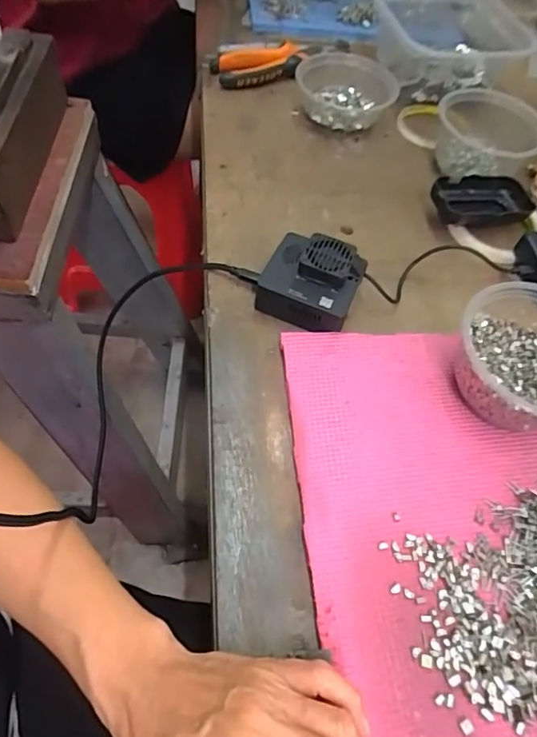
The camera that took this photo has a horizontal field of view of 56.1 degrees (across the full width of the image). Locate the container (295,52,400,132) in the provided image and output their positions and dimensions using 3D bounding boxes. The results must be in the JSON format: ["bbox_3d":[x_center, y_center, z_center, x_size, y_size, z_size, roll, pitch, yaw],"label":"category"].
[{"bbox_3d":[0.088,-0.320,0.586,0.116,0.042,0.099,15,57,3],"label":"container"}]

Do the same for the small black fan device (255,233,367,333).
[{"bbox_3d":[0.036,-0.075,0.429,0.079,0.043,0.072,24,58,9],"label":"small black fan device"}]

